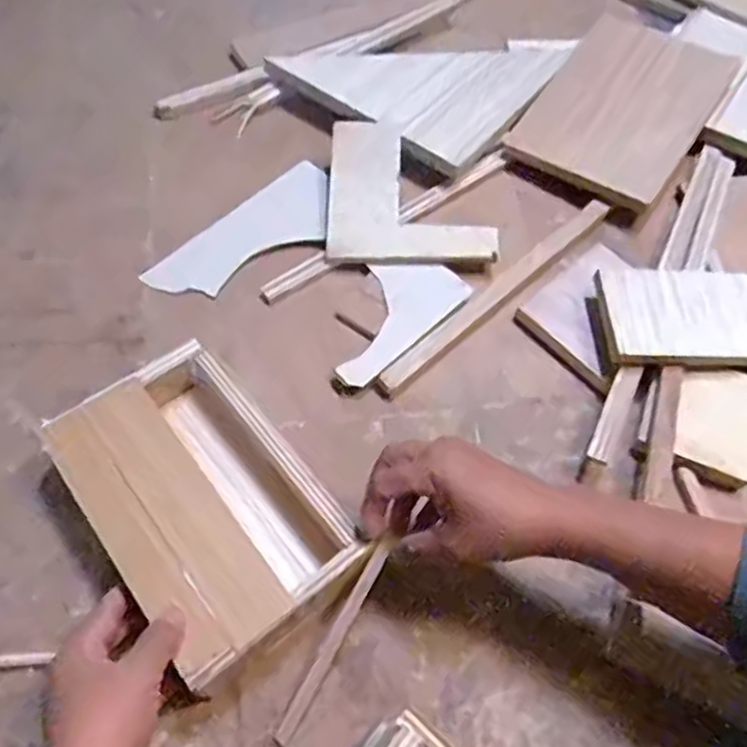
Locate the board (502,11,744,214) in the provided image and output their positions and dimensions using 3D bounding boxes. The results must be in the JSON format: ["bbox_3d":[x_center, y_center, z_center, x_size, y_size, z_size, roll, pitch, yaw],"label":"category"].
[{"bbox_3d":[0.262,-0.283,0.711,0.164,0.026,0.219,31,79,22],"label":"board"}]

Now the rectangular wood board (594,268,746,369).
[{"bbox_3d":[0.299,-0.047,0.586,0.193,0.030,0.093,1,60,-3],"label":"rectangular wood board"}]

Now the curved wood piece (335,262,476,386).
[{"bbox_3d":[0.013,-0.055,0.605,0.077,0.016,0.152,42,66,18],"label":"curved wood piece"}]

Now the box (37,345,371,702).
[{"bbox_3d":[-0.123,0.090,0.478,0.135,0.048,0.211,-35,68,-21],"label":"box"}]

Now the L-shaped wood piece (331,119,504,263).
[{"bbox_3d":[0.035,-0.180,0.654,0.157,0.011,0.163,-1,69,3],"label":"L-shaped wood piece"}]

